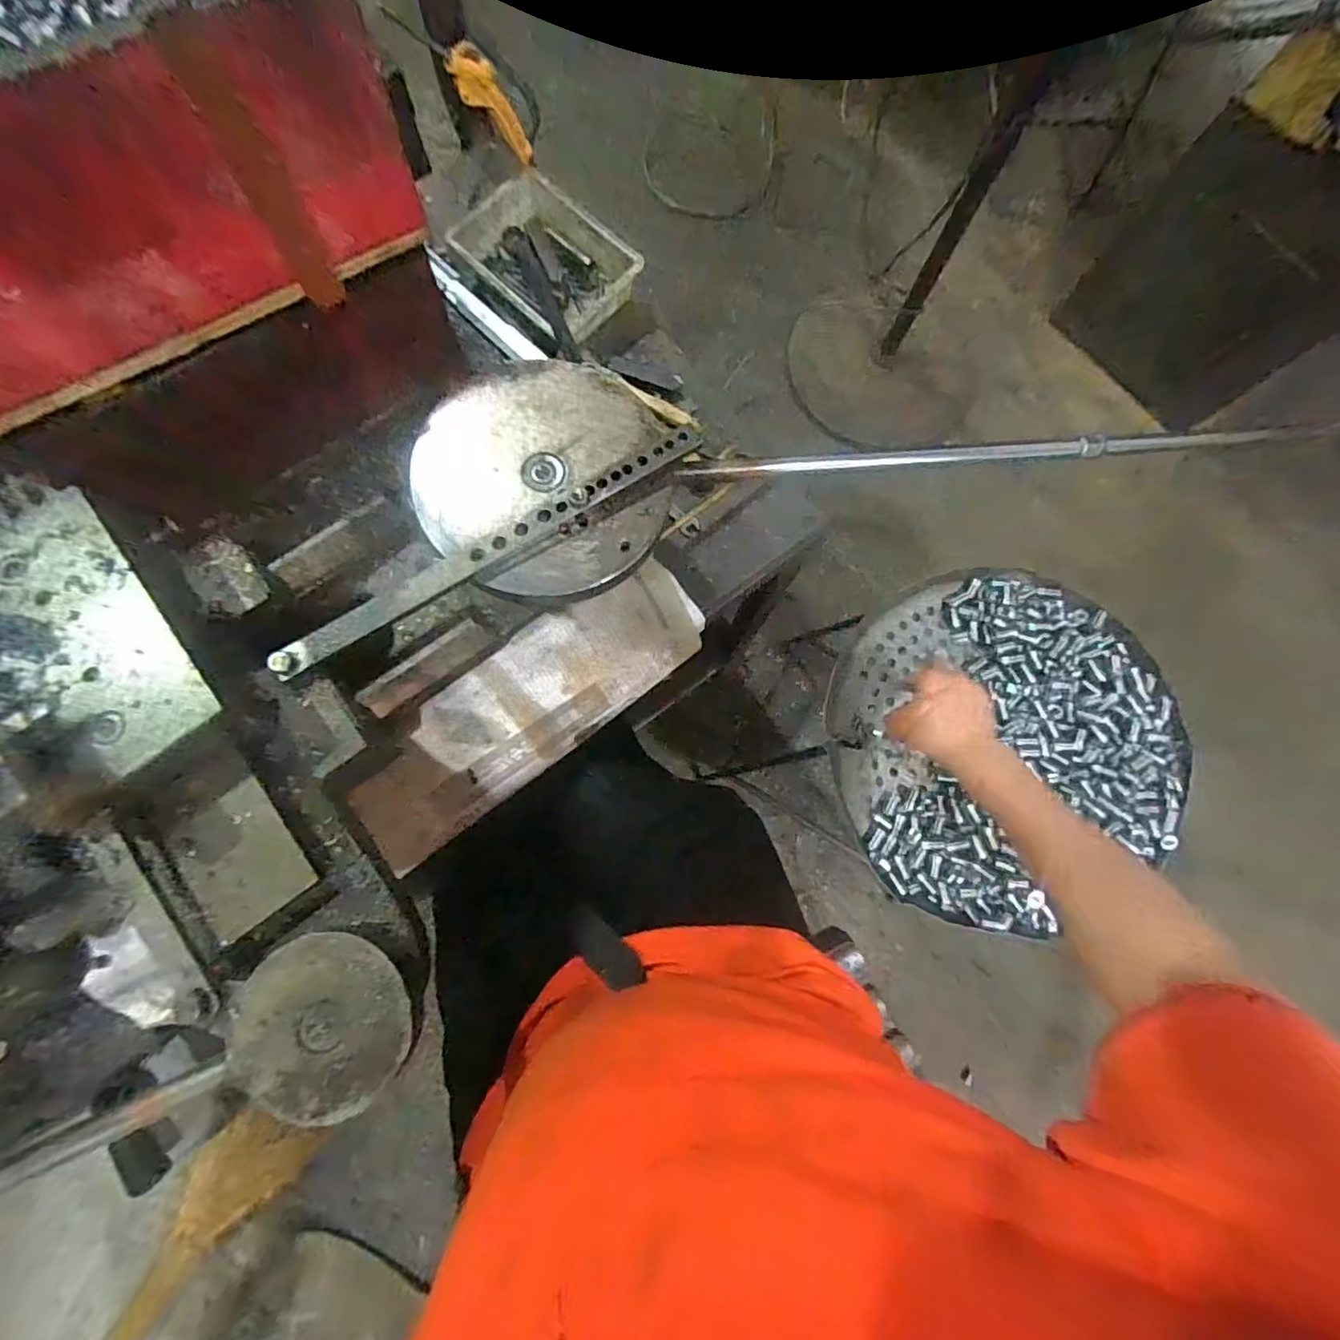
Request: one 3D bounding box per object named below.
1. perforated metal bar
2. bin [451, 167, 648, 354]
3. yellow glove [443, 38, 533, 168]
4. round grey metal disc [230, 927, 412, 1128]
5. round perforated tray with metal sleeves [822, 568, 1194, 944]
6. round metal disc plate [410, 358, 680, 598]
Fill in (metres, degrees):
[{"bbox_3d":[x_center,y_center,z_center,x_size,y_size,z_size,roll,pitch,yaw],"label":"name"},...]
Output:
[{"bbox_3d":[-0.120,-0.088,0.416,0.328,0.015,0.024,-30,80,-8],"label":"perforated metal bar"},{"bbox_3d":[-0.133,-0.415,0.615,0.181,0.053,0.139,43,80,7],"label":"bin"},{"bbox_3d":[-0.195,-0.619,0.652,0.045,0.124,0.020,-24,78,18],"label":"yellow glove"},{"bbox_3d":[-0.199,0.204,0.335,0.098,0.013,0.096,0,78,-2],"label":"round grey metal disc"},{"bbox_3d":[0.352,0.068,0.647,0.368,0.039,0.350,0,78,-2],"label":"round perforated tray with metal sleeves"},{"bbox_3d":[-0.094,-0.146,0.442,0.182,0.014,0.185,0,78,-2],"label":"round metal disc plate"}]

